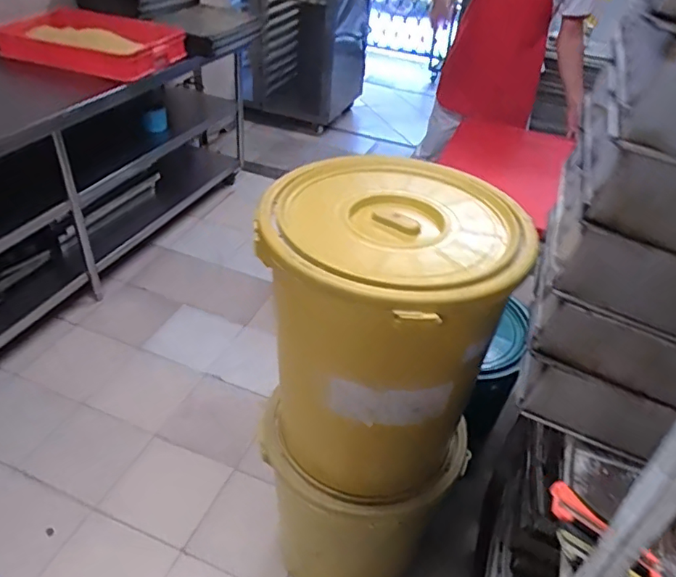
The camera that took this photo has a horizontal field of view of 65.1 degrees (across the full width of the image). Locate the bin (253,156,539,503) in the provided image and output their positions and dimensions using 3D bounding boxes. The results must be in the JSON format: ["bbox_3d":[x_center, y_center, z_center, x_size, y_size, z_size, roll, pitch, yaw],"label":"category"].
[{"bbox_3d":[0.078,0.086,1.018,0.414,0.518,0.369,26,43,25],"label":"bin"}]

